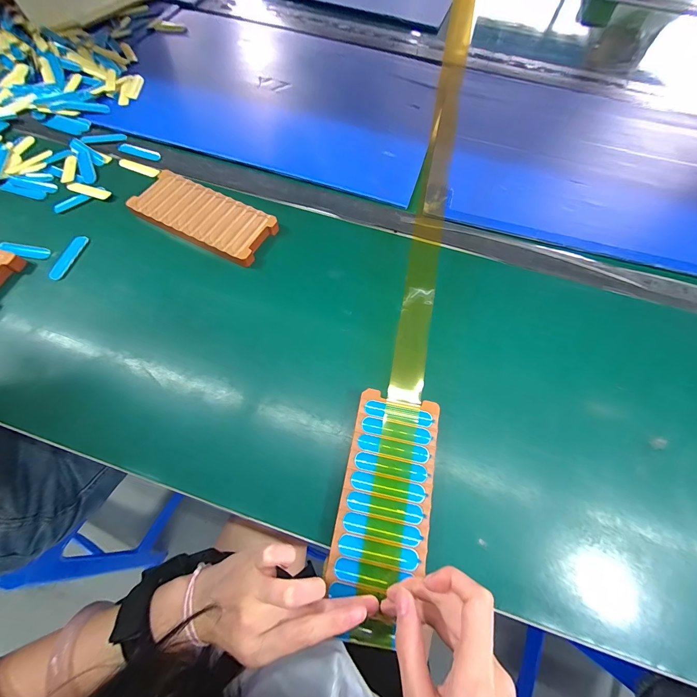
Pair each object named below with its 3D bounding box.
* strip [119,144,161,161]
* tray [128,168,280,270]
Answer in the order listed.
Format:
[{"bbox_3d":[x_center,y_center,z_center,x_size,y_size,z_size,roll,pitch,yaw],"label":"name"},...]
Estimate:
[{"bbox_3d":[-0.290,-0.275,0.417,0.063,0.007,0.013,18,68,6],"label":"strip"},{"bbox_3d":[-0.179,-0.161,0.370,0.169,0.022,0.076,24,69,9],"label":"tray"}]

